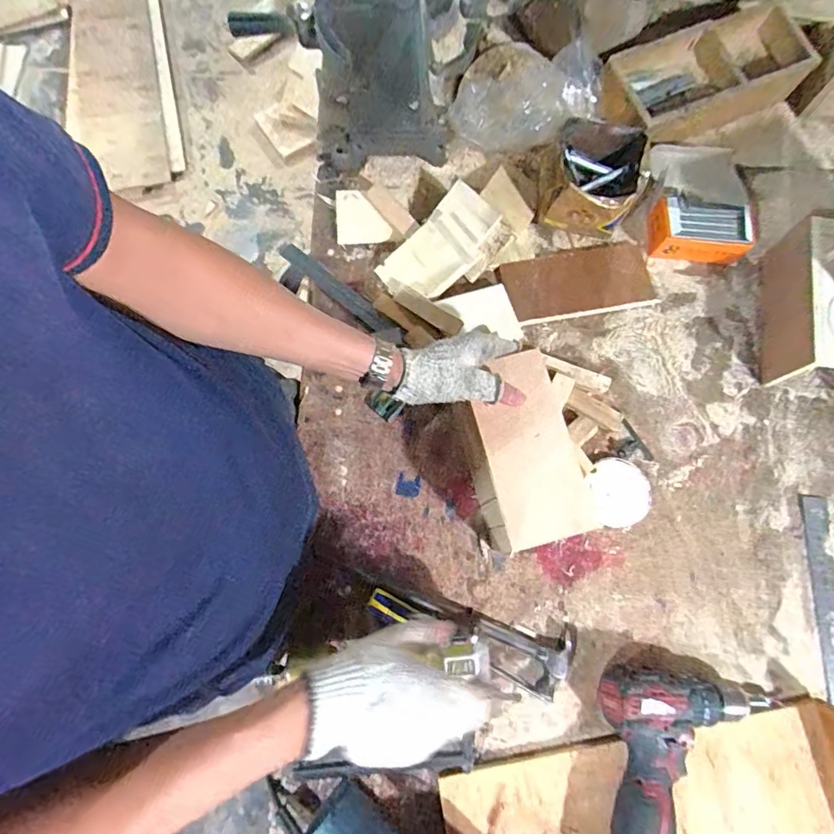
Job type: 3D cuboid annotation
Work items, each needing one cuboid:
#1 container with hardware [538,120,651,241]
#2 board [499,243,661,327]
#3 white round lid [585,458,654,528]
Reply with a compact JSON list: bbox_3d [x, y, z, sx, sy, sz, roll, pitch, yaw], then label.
[{"bbox_3d":[0.237,-0.328,0.676,0.128,0.073,0.122,17,76,4],"label":"container with hardware"},{"bbox_3d":[0.221,-0.188,0.678,0.198,0.014,0.101,-9,75,-2],"label":"board"},{"bbox_3d":[0.254,0.093,0.610,0.074,0.009,0.081,0,75,0],"label":"white round lid"}]

